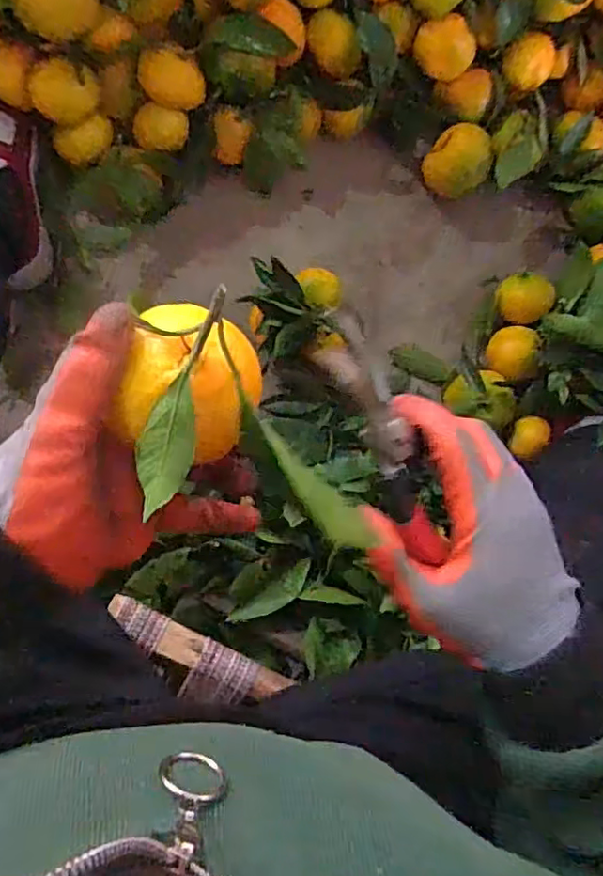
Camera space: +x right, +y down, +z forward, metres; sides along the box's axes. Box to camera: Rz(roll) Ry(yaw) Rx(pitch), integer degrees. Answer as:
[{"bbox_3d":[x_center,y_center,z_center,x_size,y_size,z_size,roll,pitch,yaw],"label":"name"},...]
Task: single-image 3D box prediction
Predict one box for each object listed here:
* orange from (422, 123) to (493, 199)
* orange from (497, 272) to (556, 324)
[{"bbox_3d":[0.180,-0.316,0.703,0.068,0.067,0.064,0,88,-7],"label":"orange"},{"bbox_3d":[0.265,-0.167,0.710,0.054,0.046,0.058,0,88,-7],"label":"orange"}]

